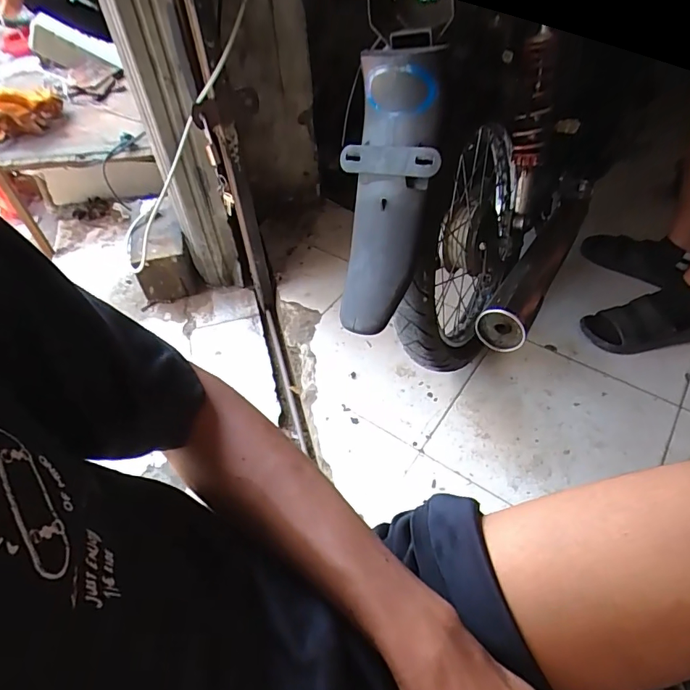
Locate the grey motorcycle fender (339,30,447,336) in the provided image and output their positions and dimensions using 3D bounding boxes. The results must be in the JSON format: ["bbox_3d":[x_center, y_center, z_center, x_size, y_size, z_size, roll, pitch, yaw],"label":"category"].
[{"bbox_3d":[0.054,-0.210,0.657,0.129,0.385,0.060,11,17,12],"label":"grey motorcycle fender"}]

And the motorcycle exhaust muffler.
[{"bbox_3d":[0.378,-0.151,0.917,0.078,0.079,0.411,27,57,22],"label":"motorcycle exhaust muffler"}]

